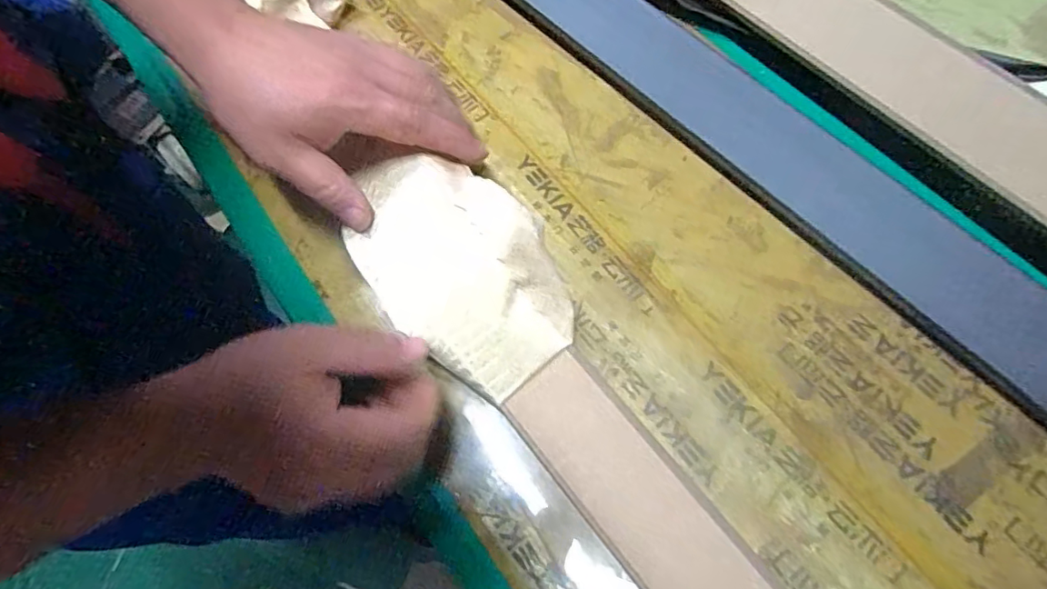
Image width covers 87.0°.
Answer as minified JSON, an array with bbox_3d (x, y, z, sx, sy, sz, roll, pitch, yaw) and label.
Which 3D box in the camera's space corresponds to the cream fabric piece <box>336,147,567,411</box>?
[{"bbox_3d":[-0.042,-0.018,0.335,0.154,0.049,0.093,39,75,16],"label":"cream fabric piece"}]

